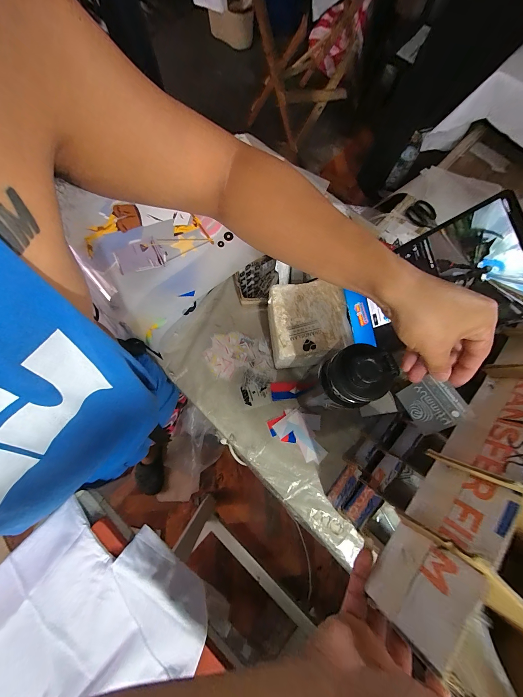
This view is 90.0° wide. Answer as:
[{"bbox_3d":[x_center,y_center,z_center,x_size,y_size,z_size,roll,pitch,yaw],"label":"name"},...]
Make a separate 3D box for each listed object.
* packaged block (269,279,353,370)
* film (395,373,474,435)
[{"bbox_3d":[0.086,-0.040,0.516,0.144,0.119,0.148,-4,76,-2],"label":"packaged block"},{"bbox_3d":[0.190,0.062,0.294,0.008,0.055,0.054,-5,59,-43],"label":"film"}]

